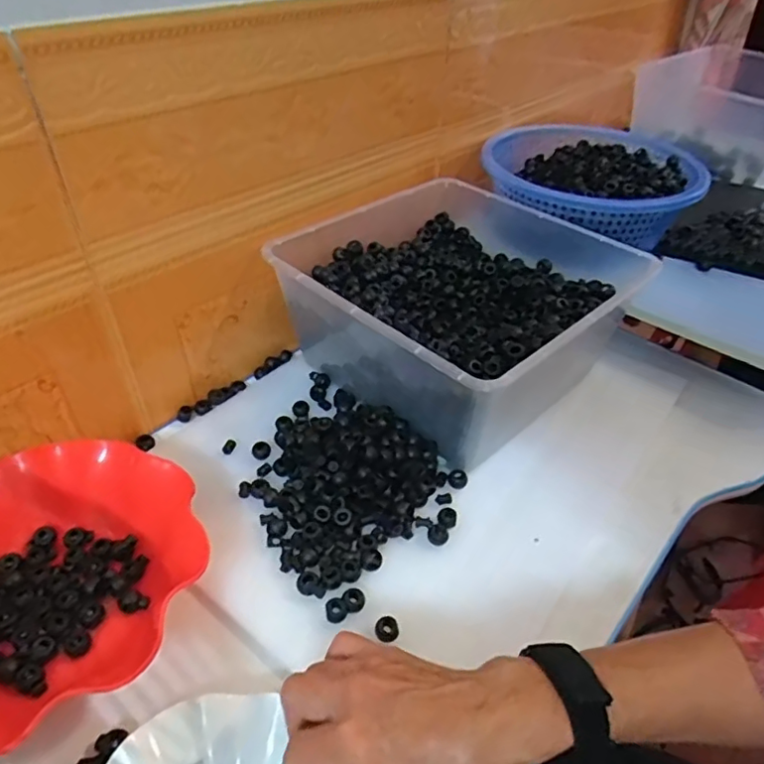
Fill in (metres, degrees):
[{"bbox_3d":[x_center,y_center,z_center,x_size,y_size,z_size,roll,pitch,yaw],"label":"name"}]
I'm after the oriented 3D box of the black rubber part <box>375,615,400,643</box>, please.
[{"bbox_3d":[0.004,0.183,0.417,0.017,0.012,0.016,2,41,-1],"label":"black rubber part"}]

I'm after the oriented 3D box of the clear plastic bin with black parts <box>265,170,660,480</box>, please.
[{"bbox_3d":[0.091,-0.083,0.627,0.332,0.140,0.299,-31,51,-33],"label":"clear plastic bin with black parts"}]

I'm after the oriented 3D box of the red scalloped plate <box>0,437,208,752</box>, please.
[{"bbox_3d":[-0.257,0.143,0.424,0.191,0.062,0.222,27,46,26],"label":"red scalloped plate"}]

